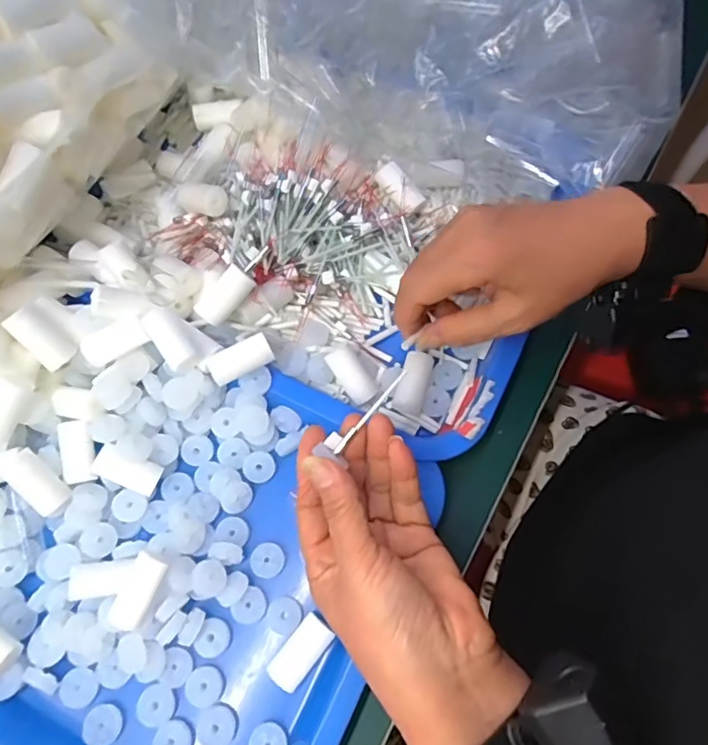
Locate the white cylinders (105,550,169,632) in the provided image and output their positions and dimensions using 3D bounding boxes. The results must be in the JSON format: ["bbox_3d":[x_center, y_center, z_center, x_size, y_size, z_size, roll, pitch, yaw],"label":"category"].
[{"bbox_3d":[-0.122,0.127,0.312,0.021,0.025,0.040,20,70,8],"label":"white cylinders"}]

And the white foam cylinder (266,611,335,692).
[{"bbox_3d":[-0.030,0.162,0.315,0.020,0.020,0.040,38,73,14],"label":"white foam cylinder"}]

